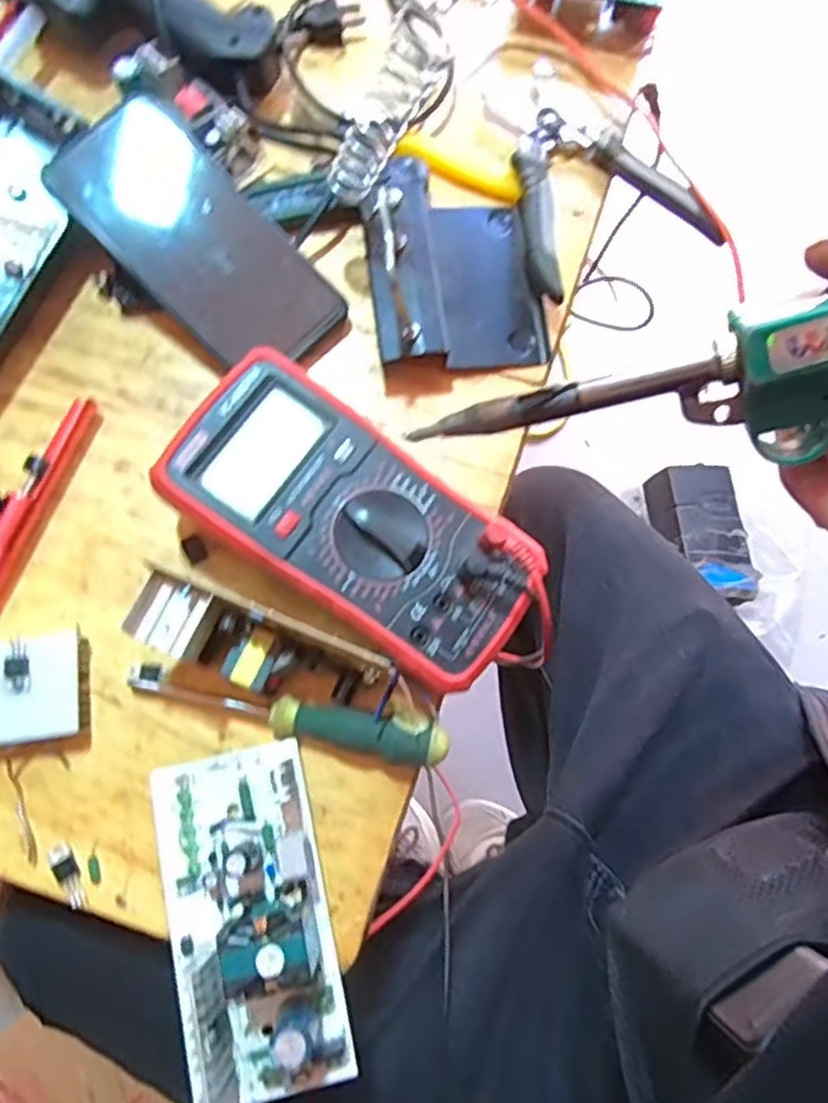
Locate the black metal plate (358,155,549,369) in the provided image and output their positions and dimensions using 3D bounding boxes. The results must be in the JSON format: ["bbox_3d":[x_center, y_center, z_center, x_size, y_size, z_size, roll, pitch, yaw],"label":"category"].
[{"bbox_3d":[0.021,-0.168,0.407,0.098,0.017,0.128,-4,77,-22],"label":"black metal plate"}]

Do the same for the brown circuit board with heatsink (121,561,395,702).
[{"bbox_3d":[-0.070,0.047,0.327,0.113,0.060,0.034,20,75,3],"label":"brown circuit board with heatsink"}]

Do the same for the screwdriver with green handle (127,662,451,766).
[{"bbox_3d":[-0.063,0.079,0.339,0.158,0.024,0.023,11,75,1],"label":"screwdriver with green handle"}]

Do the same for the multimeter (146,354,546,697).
[{"bbox_3d":[-0.029,-0.010,0.345,0.180,0.052,0.094,35,77,7],"label":"multimeter"}]

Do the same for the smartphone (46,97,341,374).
[{"bbox_3d":[-0.119,-0.171,0.385,0.162,0.008,0.079,44,77,-5],"label":"smartphone"}]

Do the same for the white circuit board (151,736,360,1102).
[{"bbox_3d":[-0.076,0.165,0.306,0.070,0.044,0.147,-13,76,-5],"label":"white circuit board"}]

